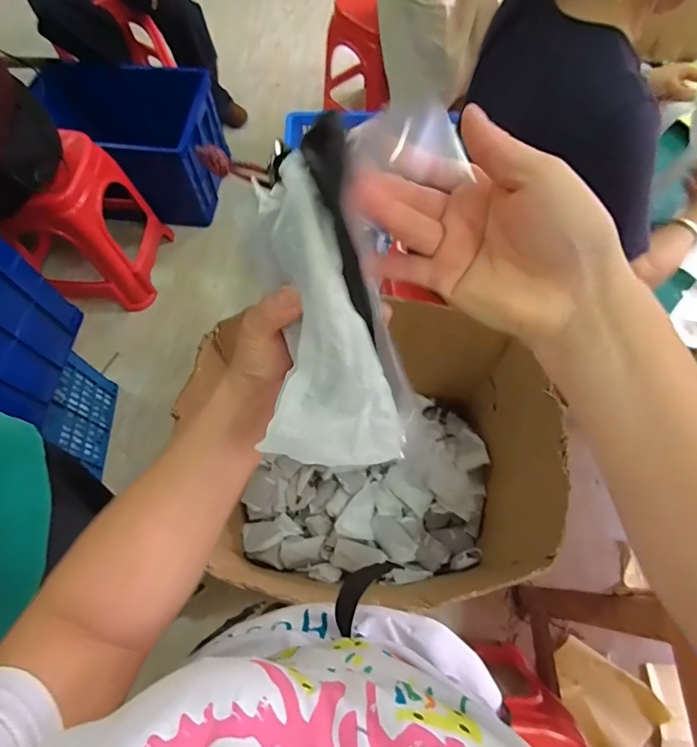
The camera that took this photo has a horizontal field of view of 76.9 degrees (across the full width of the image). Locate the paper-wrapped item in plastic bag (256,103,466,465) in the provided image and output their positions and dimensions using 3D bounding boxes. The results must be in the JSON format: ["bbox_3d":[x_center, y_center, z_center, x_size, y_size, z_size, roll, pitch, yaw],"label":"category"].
[{"bbox_3d":[0.001,-0.040,0.229,0.092,0.031,0.170,1,101,0],"label":"paper-wrapped item in plastic bag"}]

